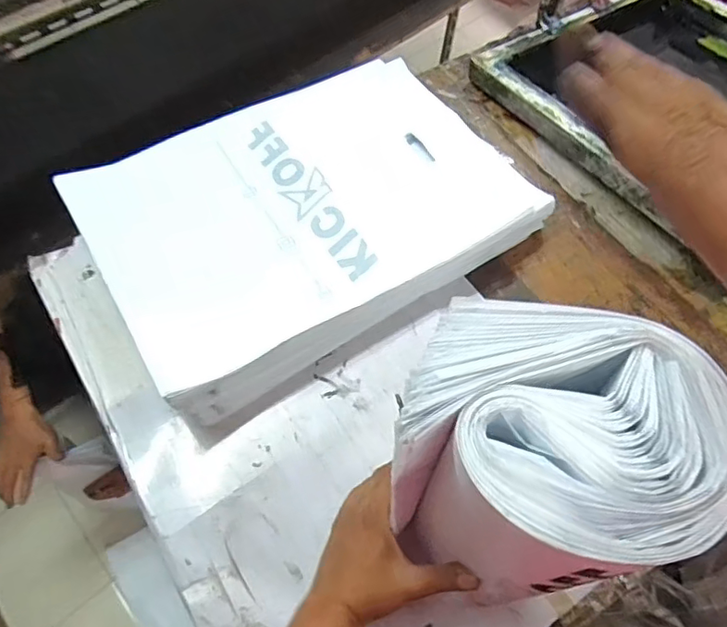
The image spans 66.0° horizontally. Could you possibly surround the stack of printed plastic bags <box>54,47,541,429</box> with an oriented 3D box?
[{"bbox_3d":[-0.069,-0.149,0.733,0.528,0.058,0.382,-29,65,-17],"label":"stack of printed plastic bags"}]

